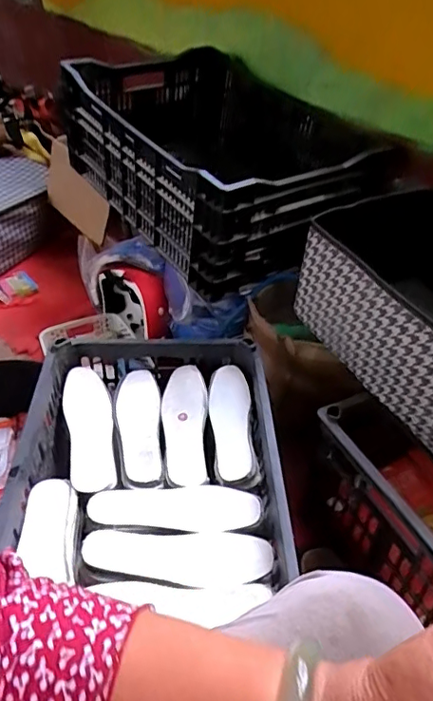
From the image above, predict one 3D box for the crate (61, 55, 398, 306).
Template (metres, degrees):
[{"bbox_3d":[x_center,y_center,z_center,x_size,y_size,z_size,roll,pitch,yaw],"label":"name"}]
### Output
[{"bbox_3d":[-0.010,-0.391,1.097,0.418,0.285,0.567,-24,44,-29],"label":"crate"}]

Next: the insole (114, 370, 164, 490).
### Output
[{"bbox_3d":[-0.120,0.112,0.804,0.068,0.015,0.220,-3,38,-7],"label":"insole"}]

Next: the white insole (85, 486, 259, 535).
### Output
[{"bbox_3d":[-0.055,0.206,0.697,0.218,0.008,0.069,0,38,-2],"label":"white insole"}]

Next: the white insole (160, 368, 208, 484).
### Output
[{"bbox_3d":[-0.050,0.107,0.805,0.067,0.023,0.219,1,38,-2],"label":"white insole"}]

